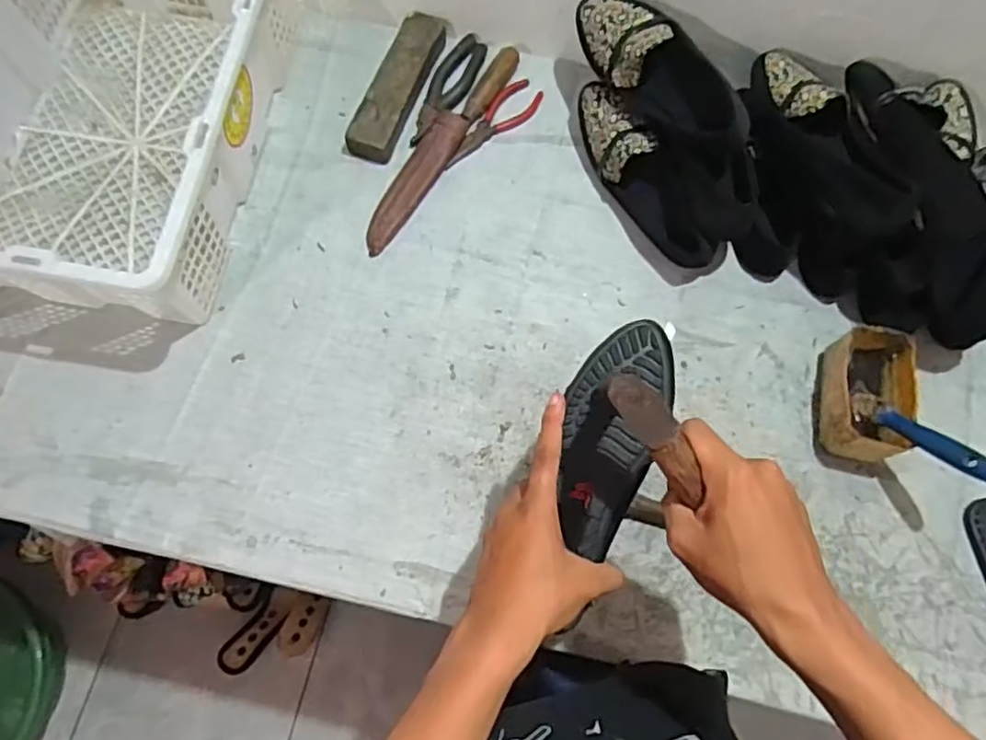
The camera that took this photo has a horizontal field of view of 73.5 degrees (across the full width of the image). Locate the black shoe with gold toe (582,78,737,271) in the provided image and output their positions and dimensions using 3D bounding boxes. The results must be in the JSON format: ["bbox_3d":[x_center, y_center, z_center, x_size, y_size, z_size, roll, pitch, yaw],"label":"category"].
[{"bbox_3d":[0.172,-0.221,0.740,0.069,0.089,0.244,-31,74,-10],"label":"black shoe with gold toe"}]

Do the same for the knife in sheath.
[{"bbox_3d":[-0.062,-0.269,0.790,0.043,0.021,0.311,29,73,9],"label":"knife in sheath"}]

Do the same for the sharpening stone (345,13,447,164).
[{"bbox_3d":[-0.117,-0.341,0.799,0.054,0.034,0.198,21,72,6],"label":"sharpening stone"}]

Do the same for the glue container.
[{"bbox_3d":[0.378,0.028,0.666,0.081,0.070,0.137,10,72,3],"label":"glue container"}]

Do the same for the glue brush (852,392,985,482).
[{"bbox_3d":[0.398,0.061,0.614,0.026,0.015,0.146,-26,31,-9],"label":"glue brush"}]

